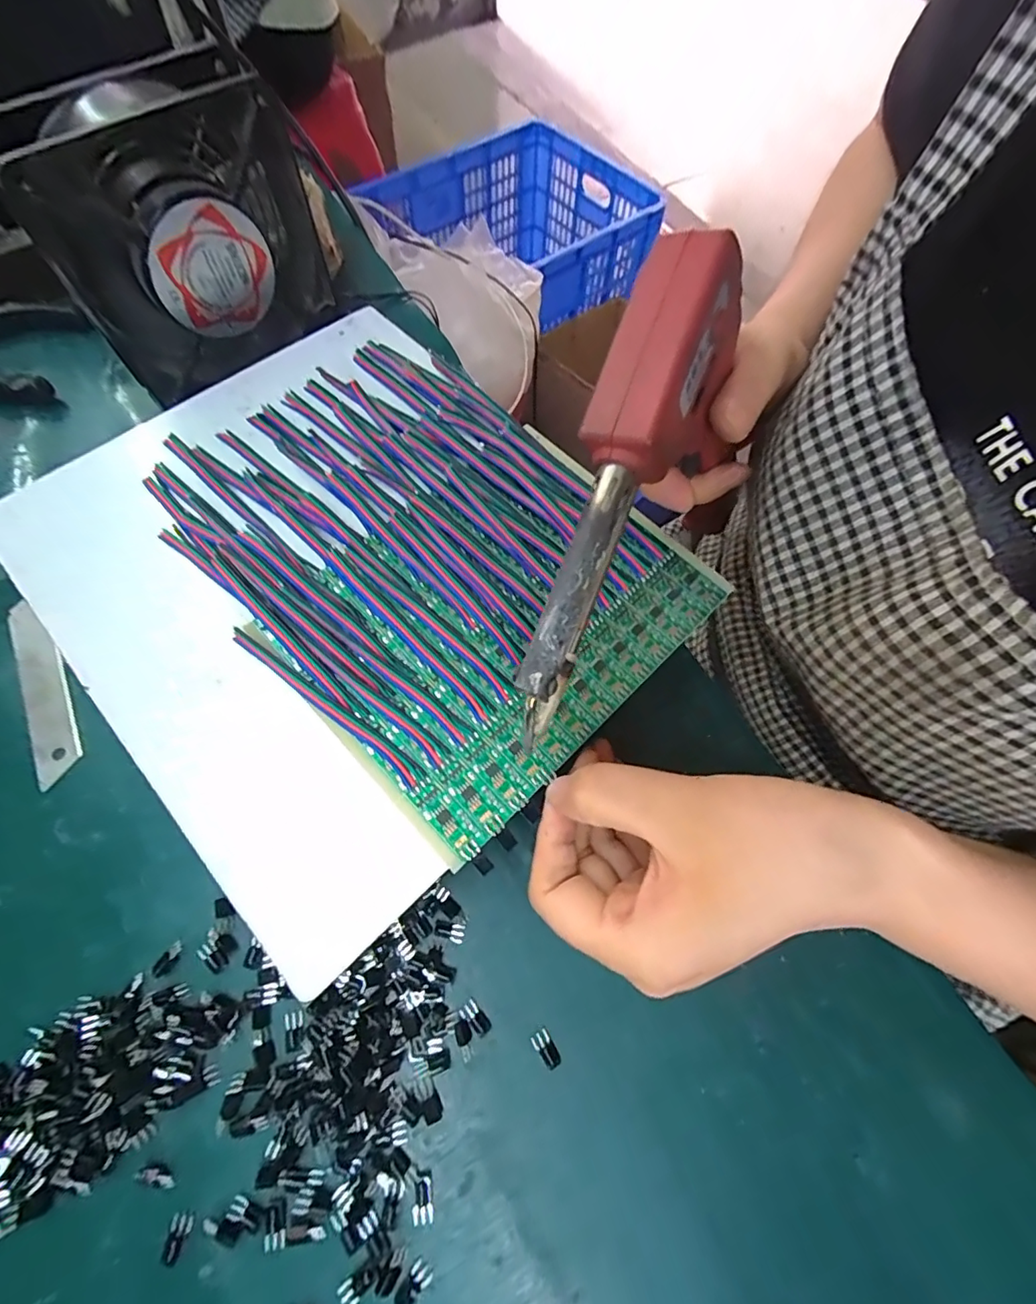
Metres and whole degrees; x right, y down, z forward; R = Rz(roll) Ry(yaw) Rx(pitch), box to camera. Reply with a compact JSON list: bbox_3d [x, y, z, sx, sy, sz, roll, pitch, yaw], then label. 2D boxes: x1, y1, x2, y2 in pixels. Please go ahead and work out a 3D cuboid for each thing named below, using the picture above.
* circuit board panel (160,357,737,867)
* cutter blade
[{"bbox_3d":[-0.042,-0.050,0.229,0.220,0.014,0.161,43,70,15],"label":"circuit board panel"},{"bbox_3d":[-0.215,0.015,0.235,0.018,0.004,0.091,-25,72,-14],"label":"cutter blade"}]

